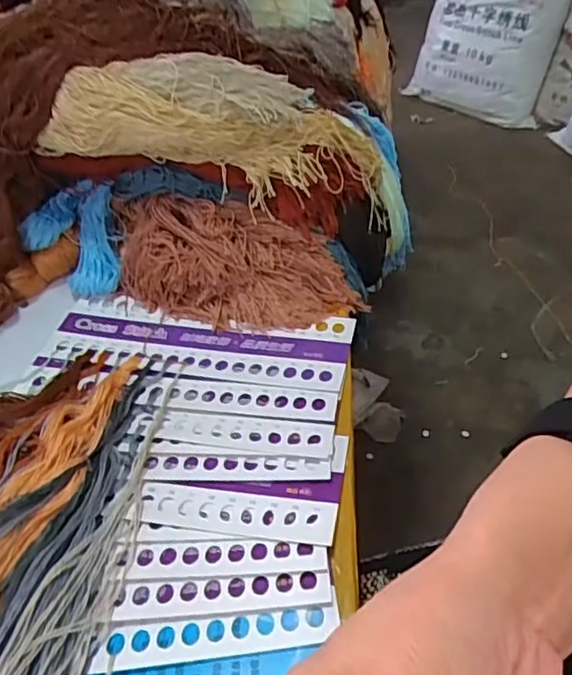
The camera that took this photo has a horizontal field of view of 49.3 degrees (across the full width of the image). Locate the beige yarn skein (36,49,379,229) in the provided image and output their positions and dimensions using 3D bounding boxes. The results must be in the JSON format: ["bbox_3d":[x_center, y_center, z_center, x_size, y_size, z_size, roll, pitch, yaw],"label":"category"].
[{"bbox_3d":[-0.050,-0.166,0.497,0.277,0.095,0.057,7,43,-7],"label":"beige yarn skein"}]

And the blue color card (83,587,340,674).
[{"bbox_3d":[-0.039,0.167,0.321,0.132,0.006,0.051,-4,43,2],"label":"blue color card"}]

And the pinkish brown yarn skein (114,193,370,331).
[{"bbox_3d":[-0.049,-0.062,0.510,0.206,0.076,0.077,6,45,13],"label":"pinkish brown yarn skein"}]

